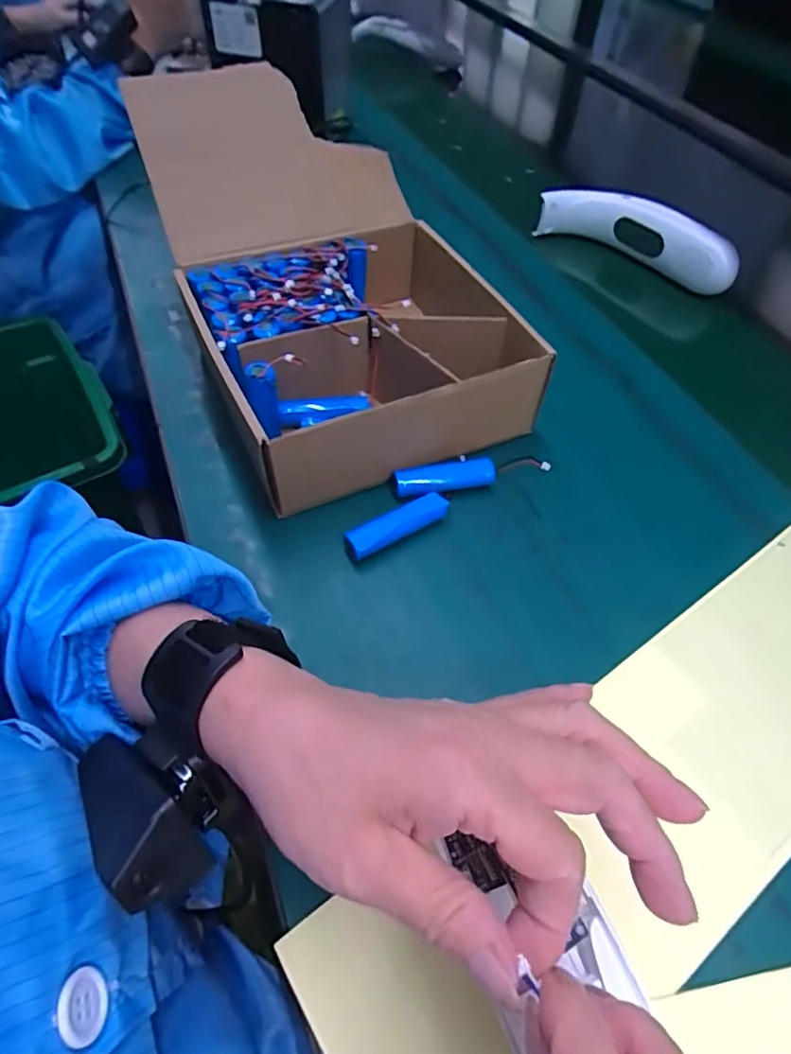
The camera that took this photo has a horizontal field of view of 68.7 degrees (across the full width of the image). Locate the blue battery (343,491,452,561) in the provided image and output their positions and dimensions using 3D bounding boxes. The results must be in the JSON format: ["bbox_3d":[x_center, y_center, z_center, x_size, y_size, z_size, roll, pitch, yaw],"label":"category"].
[{"bbox_3d":[0.001,0.000,0.361,0.068,0.018,0.015,-26,59,-19],"label":"blue battery"}]

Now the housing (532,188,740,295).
[{"bbox_3d":[0.240,-0.291,0.574,0.198,0.060,0.027,30,59,19],"label":"housing"}]

